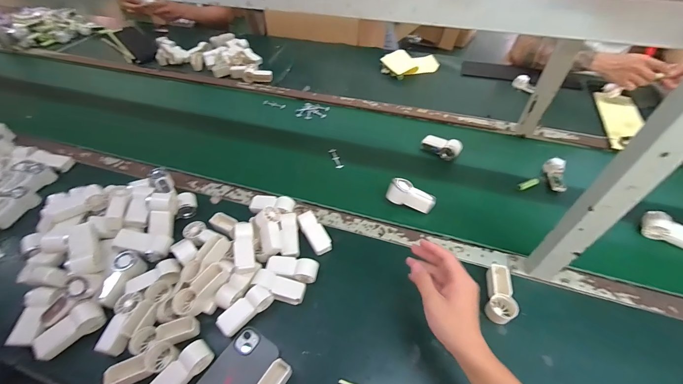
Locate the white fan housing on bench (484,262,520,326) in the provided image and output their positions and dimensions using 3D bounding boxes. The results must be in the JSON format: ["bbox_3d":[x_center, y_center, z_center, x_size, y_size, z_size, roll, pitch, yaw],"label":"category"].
[{"bbox_3d":[0.270,0.170,0.521,0.038,0.035,0.097,7,63,8],"label":"white fan housing on bench"}]

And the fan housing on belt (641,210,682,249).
[{"bbox_3d":[0.661,0.082,0.610,0.098,0.031,0.052,36,59,28],"label":"fan housing on belt"}]

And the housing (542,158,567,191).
[{"bbox_3d":[0.508,-0.042,0.725,0.044,0.030,0.088,16,51,15],"label":"housing"}]

